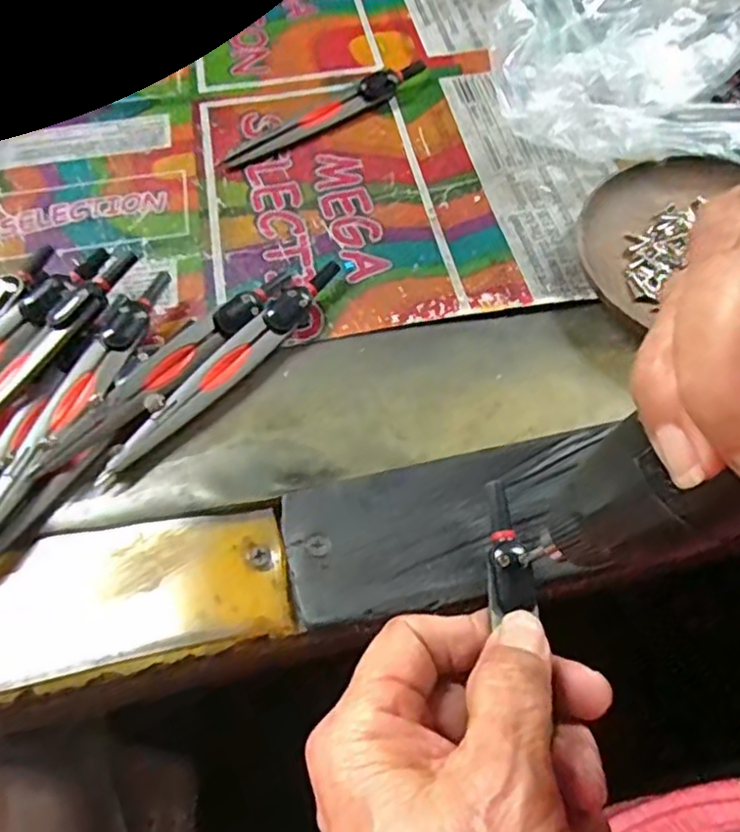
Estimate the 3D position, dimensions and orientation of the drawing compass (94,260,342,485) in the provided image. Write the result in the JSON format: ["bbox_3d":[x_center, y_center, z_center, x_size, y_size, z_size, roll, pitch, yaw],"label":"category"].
[{"bbox_3d":[-0.057,-0.022,0.261,0.014,0.011,0.128,37,64,21],"label":"drawing compass"}]

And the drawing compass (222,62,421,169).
[{"bbox_3d":[-0.022,-0.162,0.346,0.122,0.014,0.014,-29,62,-18],"label":"drawing compass"}]

